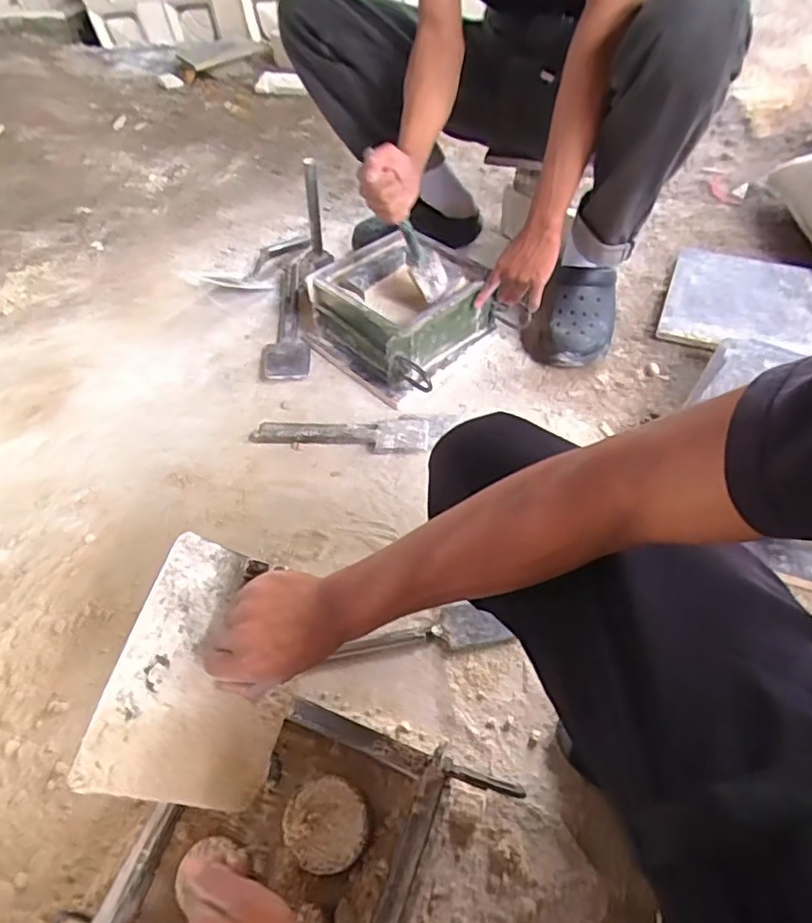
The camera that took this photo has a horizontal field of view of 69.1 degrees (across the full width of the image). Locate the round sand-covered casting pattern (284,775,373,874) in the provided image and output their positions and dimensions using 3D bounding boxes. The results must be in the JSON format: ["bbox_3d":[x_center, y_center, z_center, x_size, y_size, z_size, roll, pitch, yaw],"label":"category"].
[{"bbox_3d":[-0.072,0.333,0.544,0.073,0.030,0.072,-5,51,6],"label":"round sand-covered casting pattern"}]

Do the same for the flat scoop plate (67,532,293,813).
[{"bbox_3d":[-0.169,0.189,0.523,0.012,0.163,0.205,-5,59,46],"label":"flat scoop plate"}]

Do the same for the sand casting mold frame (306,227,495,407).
[{"bbox_3d":[-0.005,-0.255,1.031,0.285,0.138,0.250,37,64,27],"label":"sand casting mold frame"}]

